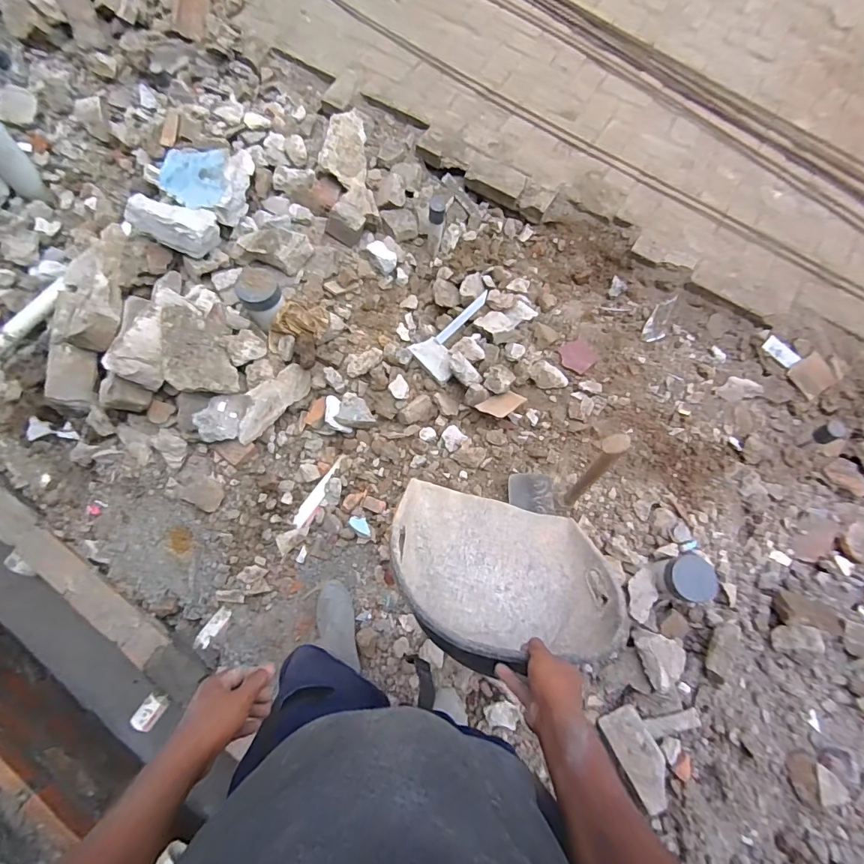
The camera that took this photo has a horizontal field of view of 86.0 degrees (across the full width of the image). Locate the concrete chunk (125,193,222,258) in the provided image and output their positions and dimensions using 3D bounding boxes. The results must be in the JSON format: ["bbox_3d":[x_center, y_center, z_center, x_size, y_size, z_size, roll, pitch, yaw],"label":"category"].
[{"bbox_3d":[-0.809,-0.639,1.423,0.270,0.143,0.136,15,76,-13],"label":"concrete chunk"}]

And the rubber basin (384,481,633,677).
[{"bbox_3d":[0.119,0.227,0.790,0.382,0.157,0.395,17,39,-1],"label":"rubber basin"}]

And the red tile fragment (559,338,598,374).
[{"bbox_3d":[0.489,-0.256,1.555,0.119,0.022,0.111,0,76,0],"label":"red tile fragment"}]

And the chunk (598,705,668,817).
[{"bbox_3d":[0.525,0.825,1.179,0.121,0.037,0.215,-24,52,-8],"label":"chunk"}]

